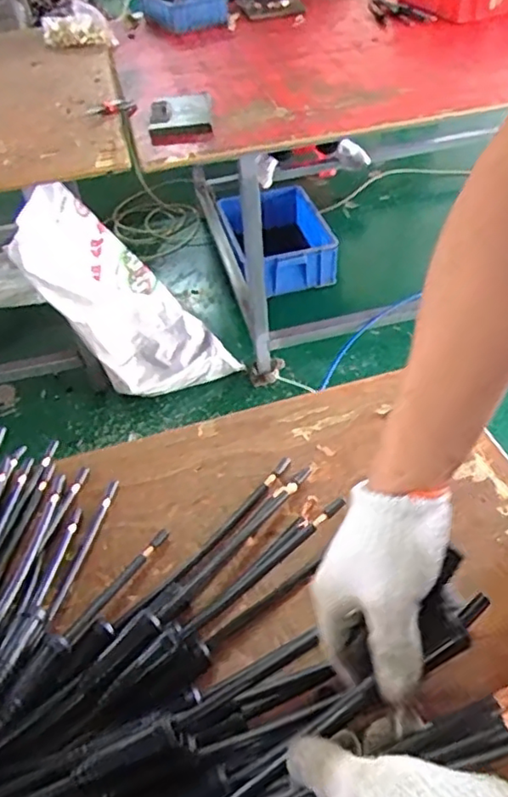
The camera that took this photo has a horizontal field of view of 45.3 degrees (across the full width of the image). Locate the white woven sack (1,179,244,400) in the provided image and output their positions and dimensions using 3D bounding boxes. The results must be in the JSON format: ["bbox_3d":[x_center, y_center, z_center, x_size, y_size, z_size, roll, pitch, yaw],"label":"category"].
[{"bbox_3d":[-0.355,-0.258,1.722,0.170,0.801,0.358,5,64,38],"label":"white woven sack"}]

